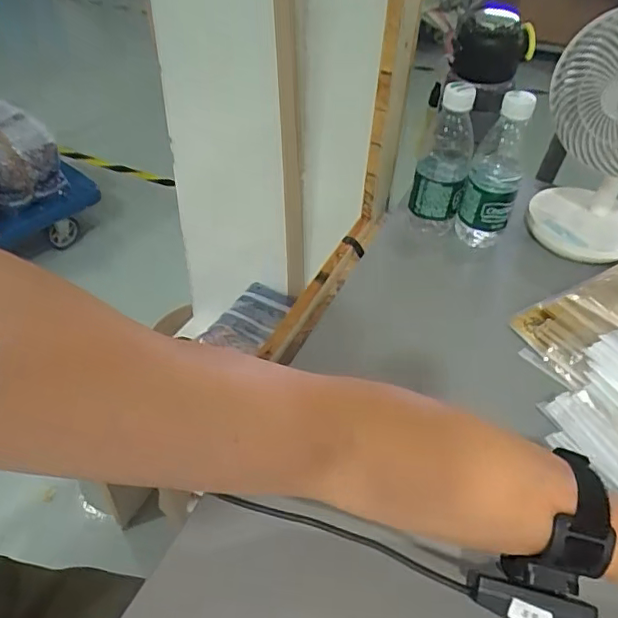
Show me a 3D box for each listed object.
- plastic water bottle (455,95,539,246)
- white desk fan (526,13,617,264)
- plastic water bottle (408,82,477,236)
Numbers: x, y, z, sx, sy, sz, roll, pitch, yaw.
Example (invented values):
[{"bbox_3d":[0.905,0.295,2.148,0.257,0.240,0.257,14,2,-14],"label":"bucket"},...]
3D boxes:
[{"bbox_3d":[0.211,-0.153,0.628,0.059,0.176,0.052,17,46,14],"label":"plastic water bottle"},{"bbox_3d":[0.322,-0.181,0.594,0.147,0.242,0.101,20,47,17],"label":"white desk fan"},{"bbox_3d":[0.156,-0.170,0.641,0.060,0.167,0.060,13,45,11],"label":"plastic water bottle"}]

